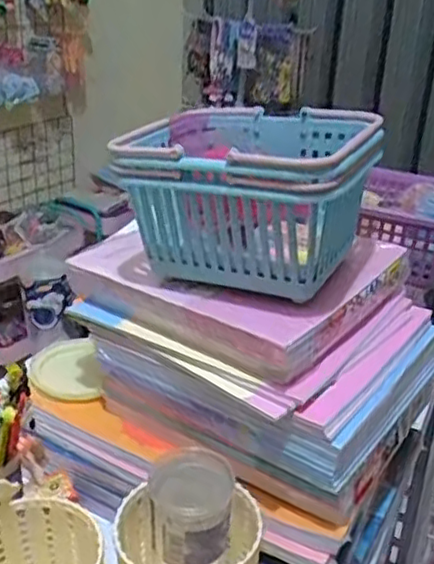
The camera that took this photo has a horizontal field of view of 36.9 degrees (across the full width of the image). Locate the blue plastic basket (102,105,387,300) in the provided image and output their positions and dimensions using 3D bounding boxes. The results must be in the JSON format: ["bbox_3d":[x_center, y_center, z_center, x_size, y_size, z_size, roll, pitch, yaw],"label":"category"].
[{"bbox_3d":[0.019,-0.060,0.446,0.149,0.099,0.128,12,29,19],"label":"blue plastic basket"}]

